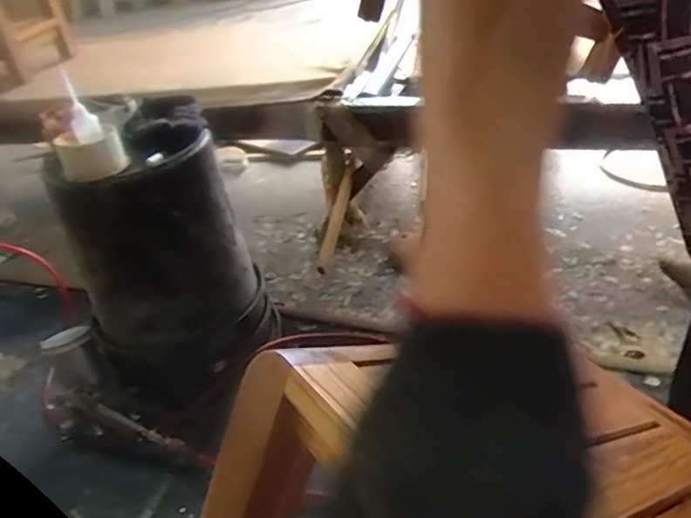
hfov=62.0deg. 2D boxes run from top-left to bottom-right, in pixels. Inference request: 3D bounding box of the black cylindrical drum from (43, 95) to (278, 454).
[{"bbox_3d":[-0.299,0.020,0.960,0.213,0.459,0.272,4,36,23],"label":"black cylindrical drum"}]

